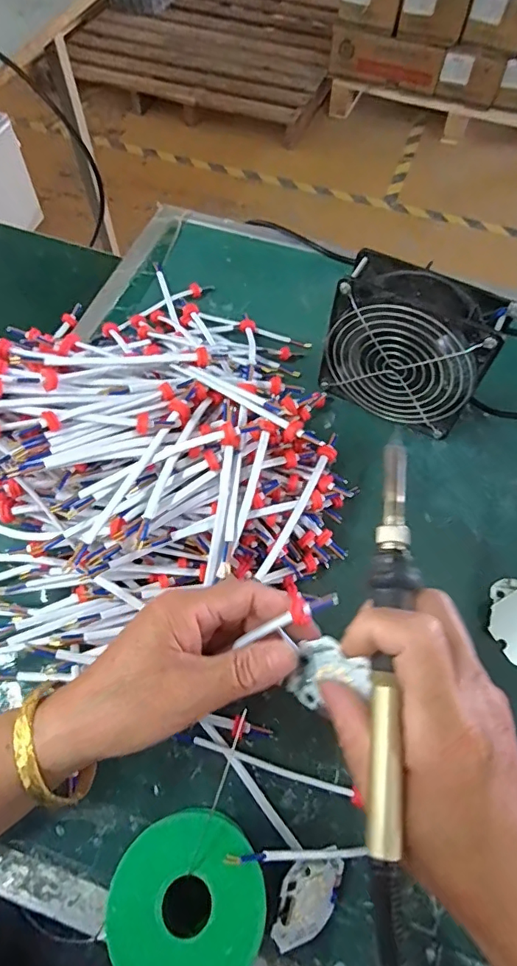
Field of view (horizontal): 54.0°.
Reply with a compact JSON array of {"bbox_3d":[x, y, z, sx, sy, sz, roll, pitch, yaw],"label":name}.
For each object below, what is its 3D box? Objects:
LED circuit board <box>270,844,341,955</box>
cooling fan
[{"bbox_3d":[0.027,0.214,0.261,0.049,0.050,0.006,-41,31,-25],"label":"LED circuit board"},{"bbox_3d":[0.116,-0.102,0.400,0.118,0.119,0.043,26,64,12],"label":"cooling fan"}]

